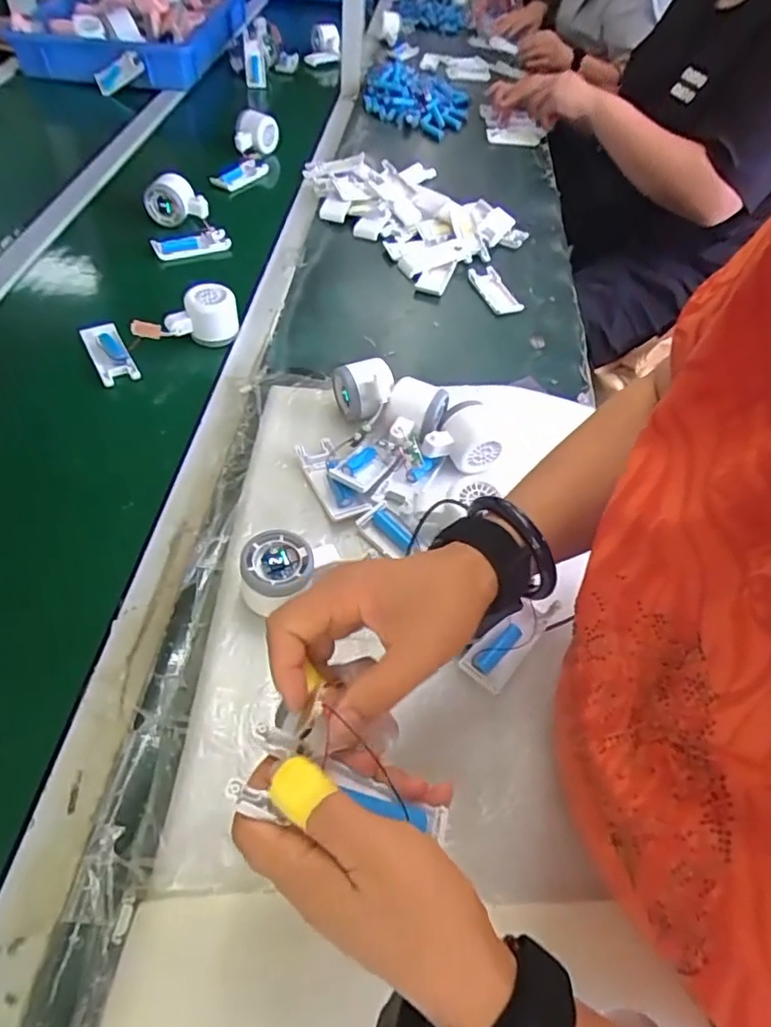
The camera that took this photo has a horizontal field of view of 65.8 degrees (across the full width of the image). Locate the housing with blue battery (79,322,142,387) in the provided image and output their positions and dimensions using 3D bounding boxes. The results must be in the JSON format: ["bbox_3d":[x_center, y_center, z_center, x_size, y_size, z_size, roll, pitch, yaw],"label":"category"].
[{"bbox_3d":[-0.321,-0.186,0.693,0.039,0.021,0.095,-24,57,-23],"label":"housing with blue battery"}]

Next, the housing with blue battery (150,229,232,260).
[{"bbox_3d":[-0.276,-0.383,0.850,0.104,0.026,0.022,-17,54,-18],"label":"housing with blue battery"}]

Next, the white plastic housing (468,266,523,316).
[{"bbox_3d":[0.156,-0.320,0.851,0.045,0.008,0.105,-12,53,-15],"label":"white plastic housing"}]

